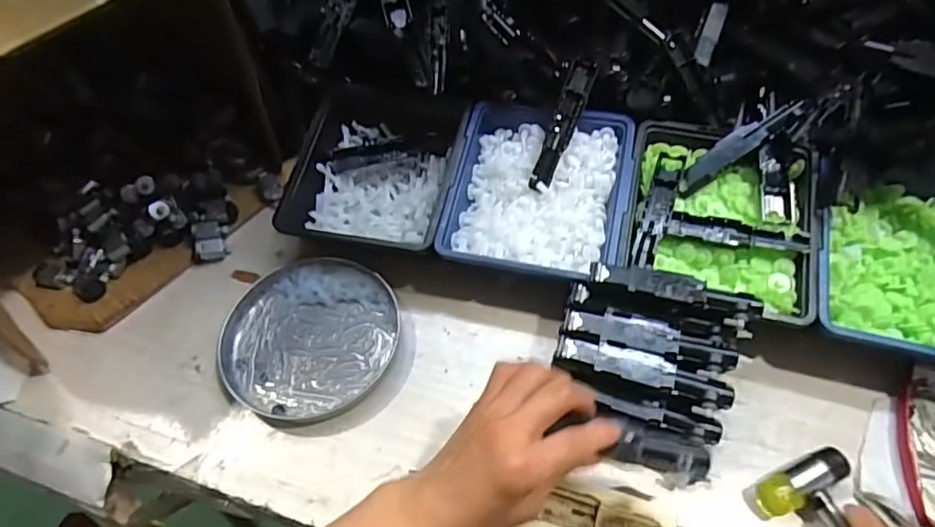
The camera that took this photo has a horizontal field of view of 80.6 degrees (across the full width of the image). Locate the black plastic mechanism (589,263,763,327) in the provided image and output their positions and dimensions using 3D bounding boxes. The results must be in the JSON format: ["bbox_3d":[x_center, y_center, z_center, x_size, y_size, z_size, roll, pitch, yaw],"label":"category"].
[{"bbox_3d":[0.149,0.024,0.403,0.116,0.027,0.022,15,58,13],"label":"black plastic mechanism"}]

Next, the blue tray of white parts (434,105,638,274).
[{"bbox_3d":[0.061,-0.066,0.477,0.145,0.039,0.159,10,57,10],"label":"blue tray of white parts"}]

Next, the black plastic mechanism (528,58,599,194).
[{"bbox_3d":[0.084,-0.122,0.486,0.023,0.013,0.123,22,89,17],"label":"black plastic mechanism"}]

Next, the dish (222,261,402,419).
[{"bbox_3d":[-0.135,0.059,0.465,0.143,0.020,0.138,-2,56,2],"label":"dish"}]

